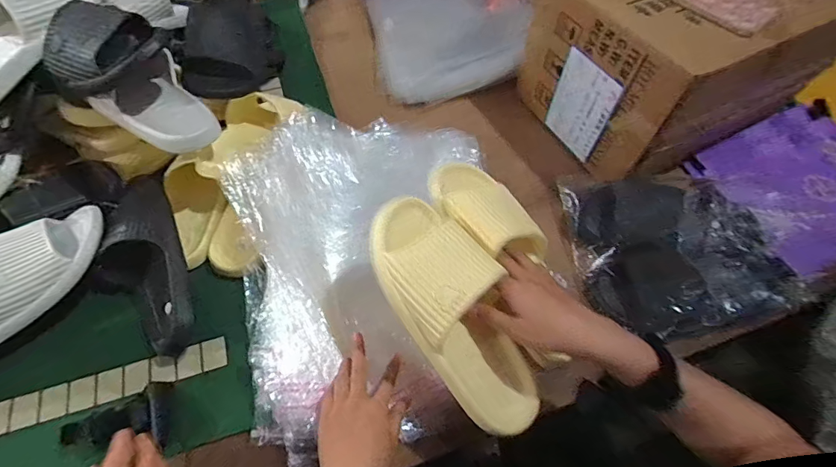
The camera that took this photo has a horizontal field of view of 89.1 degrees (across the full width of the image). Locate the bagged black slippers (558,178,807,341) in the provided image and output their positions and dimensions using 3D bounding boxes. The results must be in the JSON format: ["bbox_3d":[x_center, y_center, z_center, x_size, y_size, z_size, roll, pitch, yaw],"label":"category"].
[{"bbox_3d":[0.390,0.018,0.632,0.288,0.083,0.244,-7,60,-8],"label":"bagged black slippers"}]

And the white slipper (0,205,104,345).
[{"bbox_3d":[-0.518,0.075,0.524,0.281,0.071,0.111,-45,70,-8],"label":"white slipper"}]

